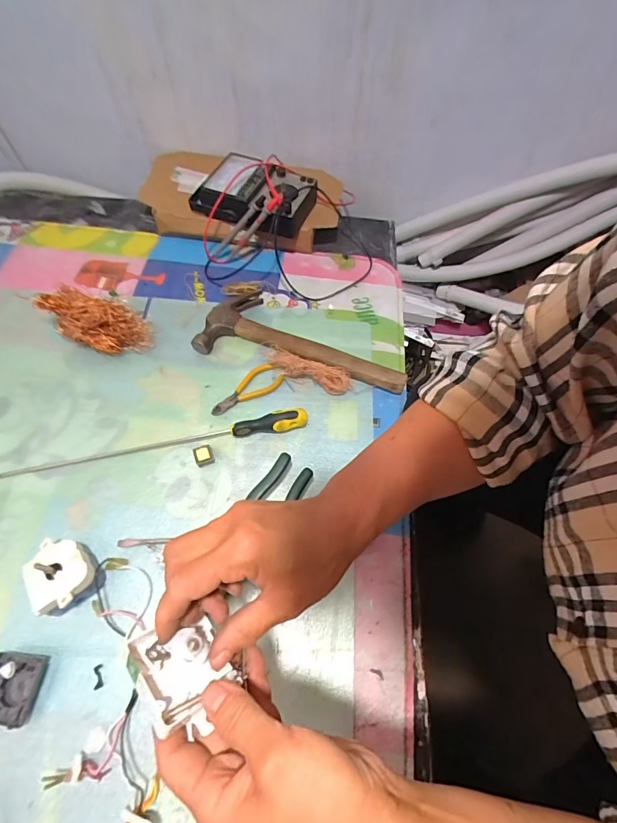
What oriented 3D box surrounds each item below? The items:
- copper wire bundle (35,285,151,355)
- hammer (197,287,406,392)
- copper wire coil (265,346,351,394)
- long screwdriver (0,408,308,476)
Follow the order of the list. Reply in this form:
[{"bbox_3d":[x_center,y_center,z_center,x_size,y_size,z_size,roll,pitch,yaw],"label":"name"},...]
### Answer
[{"bbox_3d":[-0.289,-0.126,0.546,0.134,0.065,0.067,19,65,7],"label":"copper wire bundle"},{"bbox_3d":[-0.004,-0.110,0.576,0.296,0.026,0.117,13,64,4],"label":"hammer"},{"bbox_3d":[-0.002,-0.058,0.545,0.124,0.032,0.034,20,65,7],"label":"copper wire coil"},{"bbox_3d":[-0.189,0.042,0.490,0.376,0.029,0.031,-12,65,-8],"label":"long screwdriver"}]

